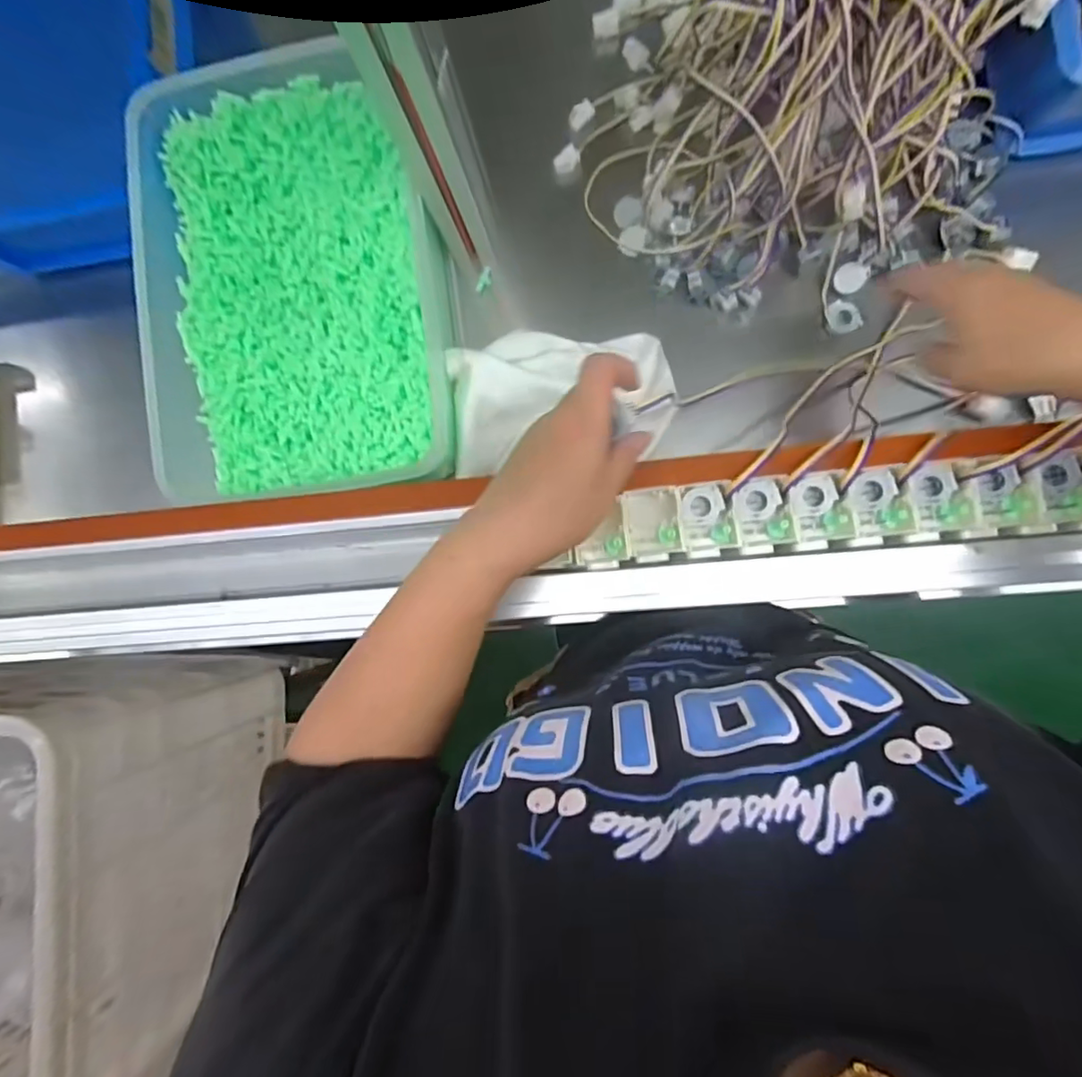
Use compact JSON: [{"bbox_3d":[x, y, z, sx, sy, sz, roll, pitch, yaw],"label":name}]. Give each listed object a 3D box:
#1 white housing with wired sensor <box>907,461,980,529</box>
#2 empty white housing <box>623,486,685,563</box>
[{"bbox_3d":[0.248,-0.026,0.362,0.035,0.033,0.043,-8,86,7],"label":"white housing with wired sensor"},{"bbox_3d":[0.075,-0.009,0.377,0.035,0.018,0.047,-10,86,6],"label":"empty white housing"}]

